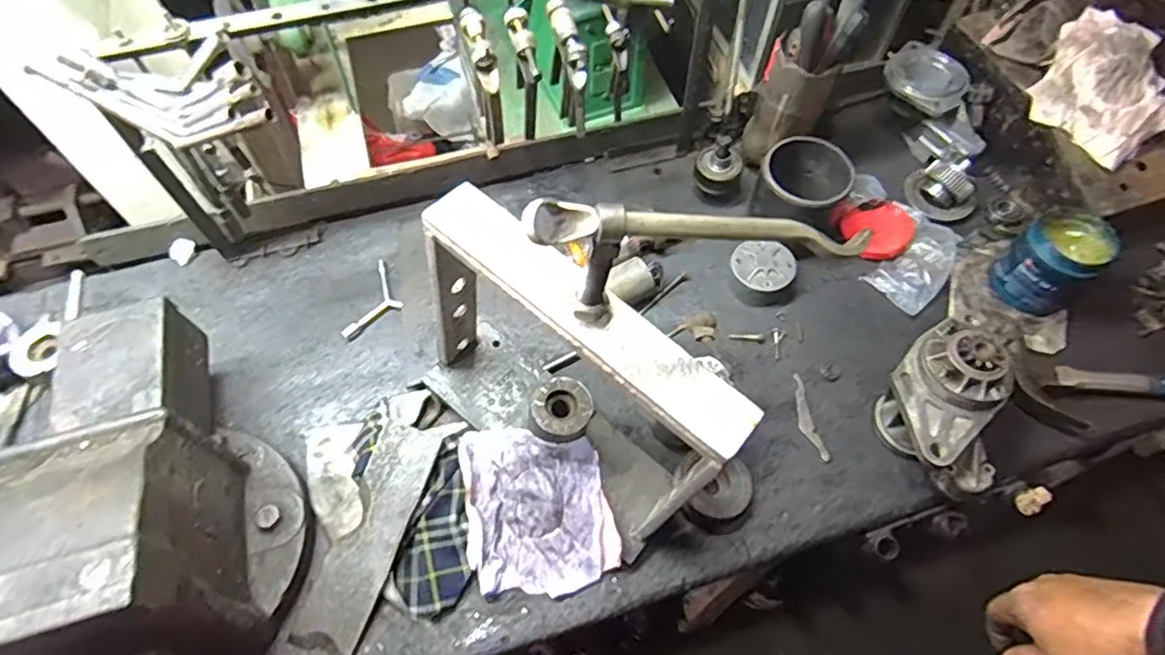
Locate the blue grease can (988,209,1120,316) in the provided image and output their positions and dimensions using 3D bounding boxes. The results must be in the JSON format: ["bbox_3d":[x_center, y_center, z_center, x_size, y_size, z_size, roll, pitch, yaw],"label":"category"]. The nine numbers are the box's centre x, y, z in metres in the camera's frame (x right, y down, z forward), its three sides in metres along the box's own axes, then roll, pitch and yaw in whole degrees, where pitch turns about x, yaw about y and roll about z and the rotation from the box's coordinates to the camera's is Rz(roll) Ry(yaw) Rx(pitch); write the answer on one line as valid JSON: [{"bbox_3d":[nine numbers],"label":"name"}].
[{"bbox_3d":[0.568,-0.077,0.784,0.095,0.101,0.087,0,60,0],"label":"blue grease can"}]

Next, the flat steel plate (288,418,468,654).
[{"bbox_3d":[-0.213,0.203,0.666,0.073,0.015,0.240,19,71,12],"label":"flat steel plate"}]

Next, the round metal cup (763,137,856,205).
[{"bbox_3d":[0.274,-0.171,0.821,0.102,0.093,0.098,0,60,0],"label":"round metal cup"}]

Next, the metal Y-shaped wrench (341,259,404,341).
[{"bbox_3d":[-0.257,-0.035,0.829,0.056,0.012,0.123,11,61,6],"label":"metal Y-shaped wrench"}]

